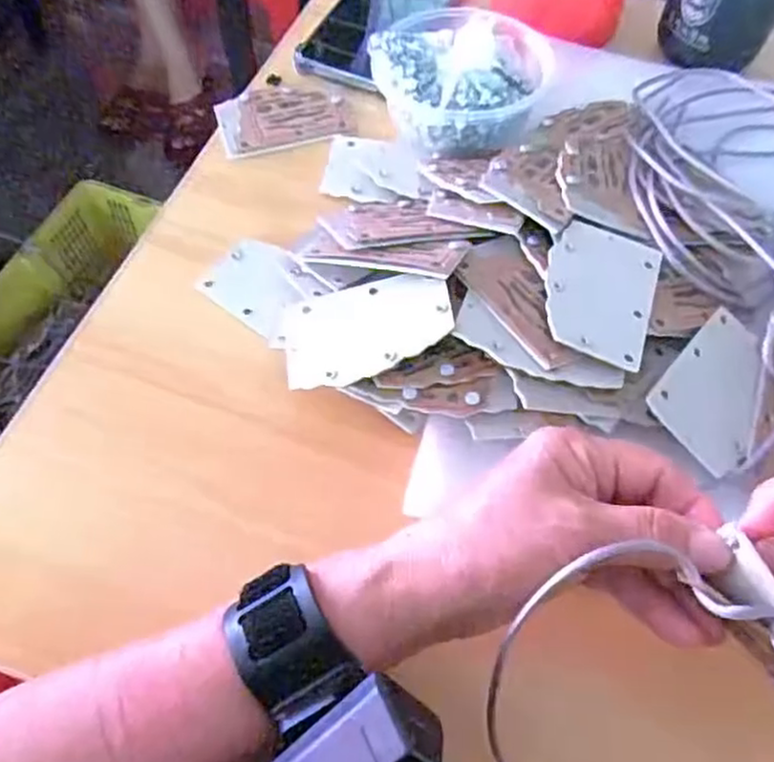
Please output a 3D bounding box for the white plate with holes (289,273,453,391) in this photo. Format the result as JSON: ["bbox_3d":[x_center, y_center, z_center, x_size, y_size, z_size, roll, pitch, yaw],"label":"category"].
[{"bbox_3d":[-0.011,-0.027,0.347,0.086,0.005,0.059,-12,54,14],"label":"white plate with holes"}]

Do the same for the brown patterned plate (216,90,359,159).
[{"bbox_3d":[-0.070,-0.179,0.470,0.085,0.005,0.057,-14,62,-9],"label":"brown patterned plate"}]

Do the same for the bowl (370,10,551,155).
[{"bbox_3d":[0.048,-0.197,0.439,0.101,0.058,0.104,1,61,-1],"label":"bowl"}]

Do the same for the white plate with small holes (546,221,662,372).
[{"bbox_3d":[0.107,-0.046,0.352,0.054,0.004,0.085,23,55,4],"label":"white plate with small holes"}]

